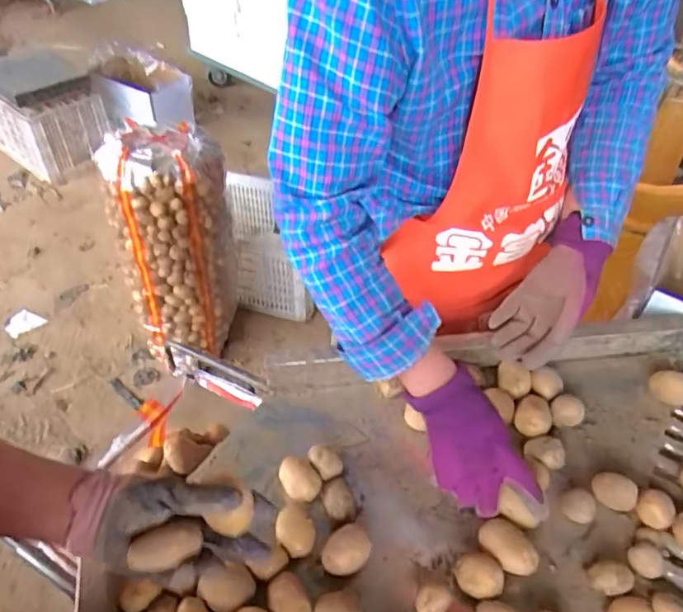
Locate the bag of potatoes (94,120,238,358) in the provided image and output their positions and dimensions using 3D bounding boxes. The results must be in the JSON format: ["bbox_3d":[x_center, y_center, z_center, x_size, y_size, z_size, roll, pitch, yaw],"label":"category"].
[{"bbox_3d":[-0.446,-0.152,1.500,0.284,0.628,0.205,-10,47,-13],"label":"bag of potatoes"}]

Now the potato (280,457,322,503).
[{"bbox_3d":[-0.048,0.194,0.601,0.051,0.029,0.036,31,51,24],"label":"potato"}]

